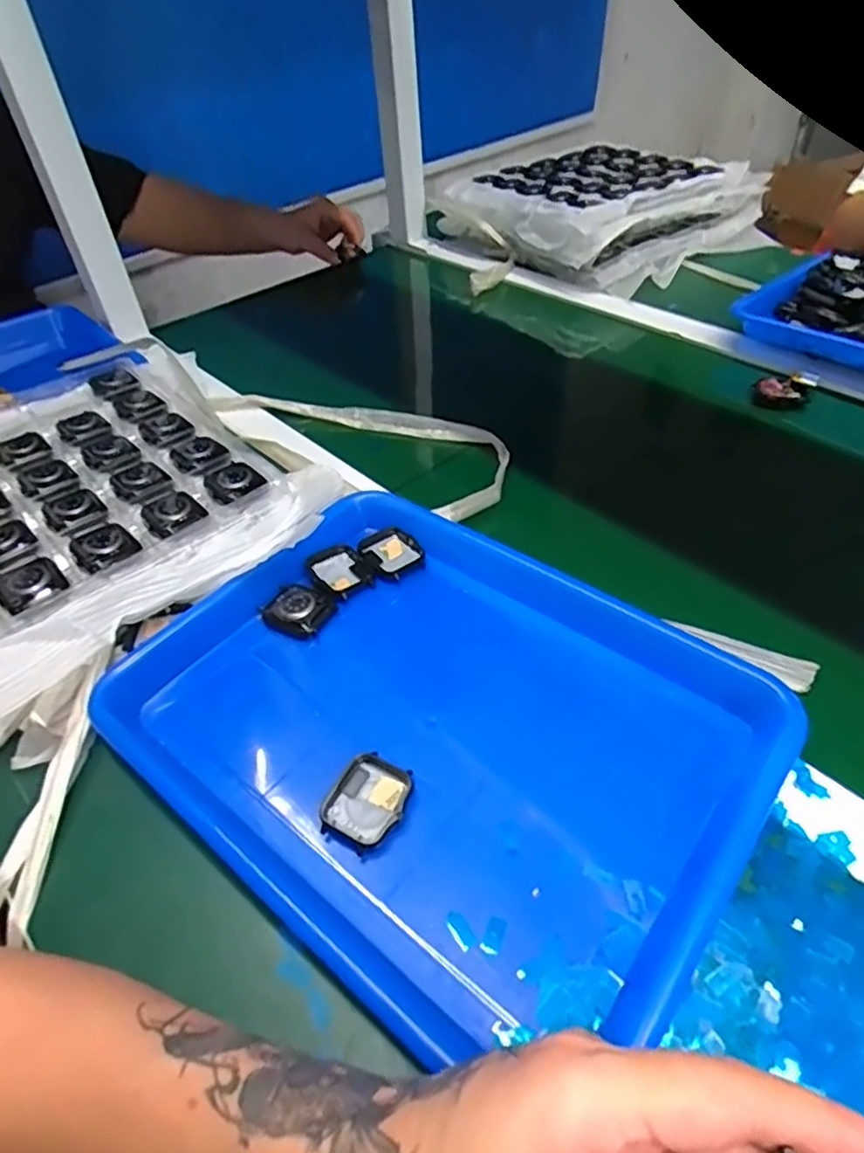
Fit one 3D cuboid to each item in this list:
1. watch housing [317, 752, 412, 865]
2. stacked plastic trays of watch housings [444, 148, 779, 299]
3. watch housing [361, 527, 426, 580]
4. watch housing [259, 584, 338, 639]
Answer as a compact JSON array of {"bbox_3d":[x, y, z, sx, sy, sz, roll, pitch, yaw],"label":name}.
[{"bbox_3d":[-0.034,0.119,0.341,0.039,0.015,0.046,18,50,21],"label":"watch housing"},{"bbox_3d":[0.232,-0.502,0.898,0.320,0.091,0.314,-36,53,-27],"label":"stacked plastic trays of watch housings"},{"bbox_3d":[-0.028,-0.017,0.479,0.036,0.010,0.045,-26,49,-19],"label":"watch housing"},{"bbox_3d":[-0.092,0.023,0.445,0.044,0.011,0.037,29,55,29],"label":"watch housing"}]

